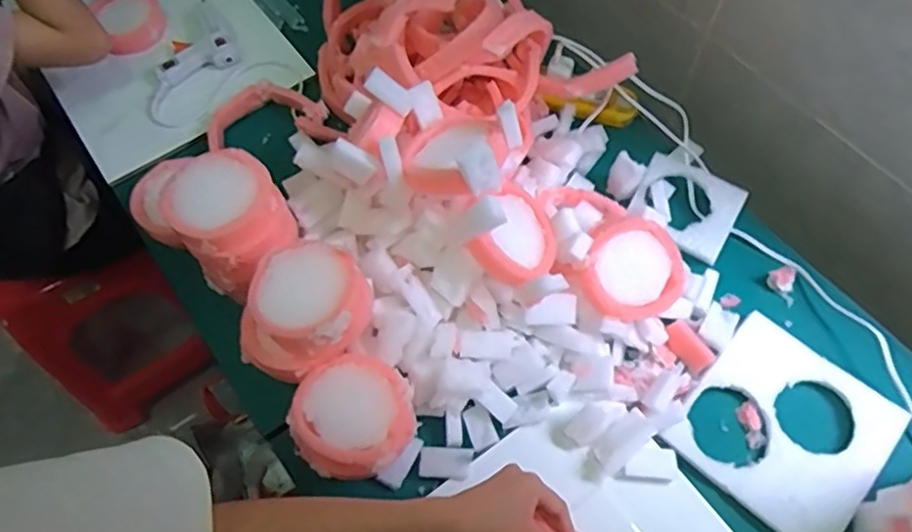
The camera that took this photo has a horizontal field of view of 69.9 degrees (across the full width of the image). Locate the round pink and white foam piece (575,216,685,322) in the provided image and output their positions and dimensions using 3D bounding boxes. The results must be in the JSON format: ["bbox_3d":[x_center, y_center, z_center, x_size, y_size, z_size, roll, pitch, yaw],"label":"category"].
[{"bbox_3d":[0.172,0.005,0.652,0.099,0.025,0.097,-33,94,-7],"label":"round pink and white foam piece"}]

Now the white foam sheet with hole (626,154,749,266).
[{"bbox_3d":[0.265,-0.071,0.749,0.114,0.009,0.108,28,66,15],"label":"white foam sheet with hole"}]

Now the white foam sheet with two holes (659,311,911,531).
[{"bbox_3d":[0.326,0.160,0.647,0.175,0.021,0.178,39,69,19],"label":"white foam sheet with two holes"}]

